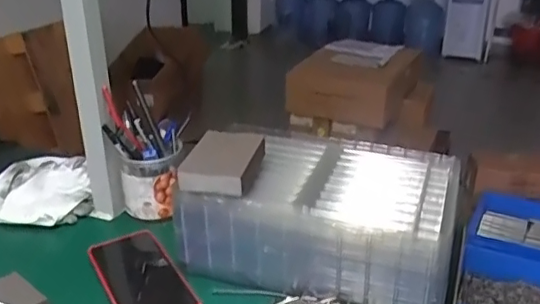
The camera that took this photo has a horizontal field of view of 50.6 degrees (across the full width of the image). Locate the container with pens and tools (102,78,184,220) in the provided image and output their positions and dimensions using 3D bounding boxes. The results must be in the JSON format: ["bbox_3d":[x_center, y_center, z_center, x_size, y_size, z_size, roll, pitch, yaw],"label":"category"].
[{"bbox_3d":[-0.156,0.003,0.718,0.087,0.143,0.078,-5,25,-11],"label":"container with pens and tools"}]

